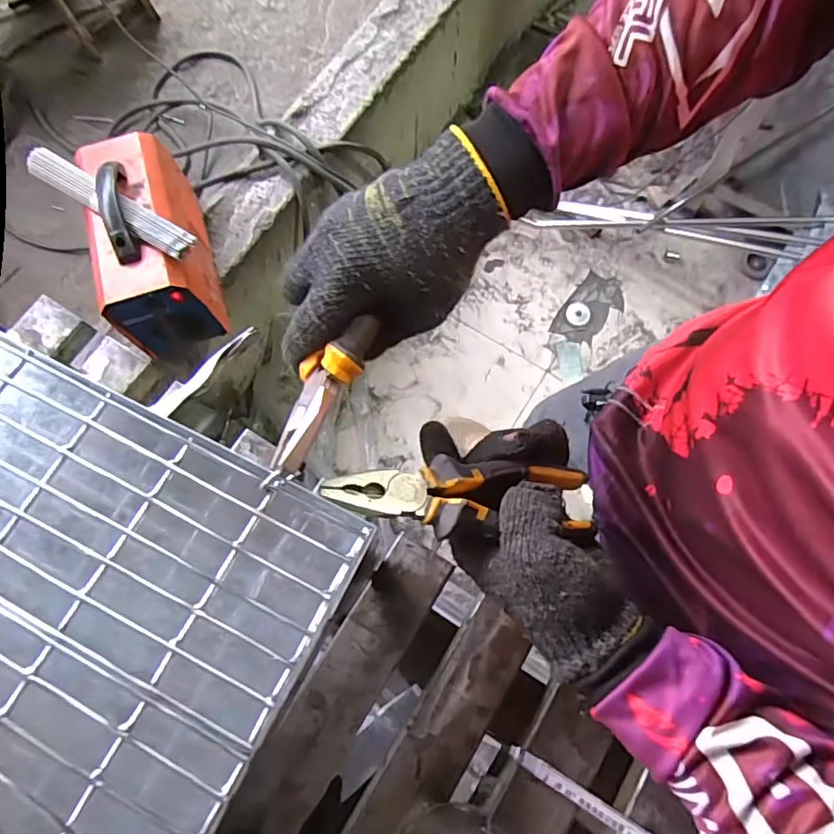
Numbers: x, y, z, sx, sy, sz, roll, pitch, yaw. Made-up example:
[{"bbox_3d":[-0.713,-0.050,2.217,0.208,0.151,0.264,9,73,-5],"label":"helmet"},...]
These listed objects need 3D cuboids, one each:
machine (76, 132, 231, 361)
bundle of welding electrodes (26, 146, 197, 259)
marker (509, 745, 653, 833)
[{"bbox_3d":[-0.447,-0.292,0.934,0.151,0.197,0.304,-17,74,-4],"label":"machine"},{"bbox_3d":[-0.466,-0.328,0.834,0.295,0.032,0.046,31,77,9],"label":"bundle of welding electrodes"},{"bbox_3d":[0.109,0.253,0.367,0.102,0.013,0.011,30,77,9],"label":"marker"}]

